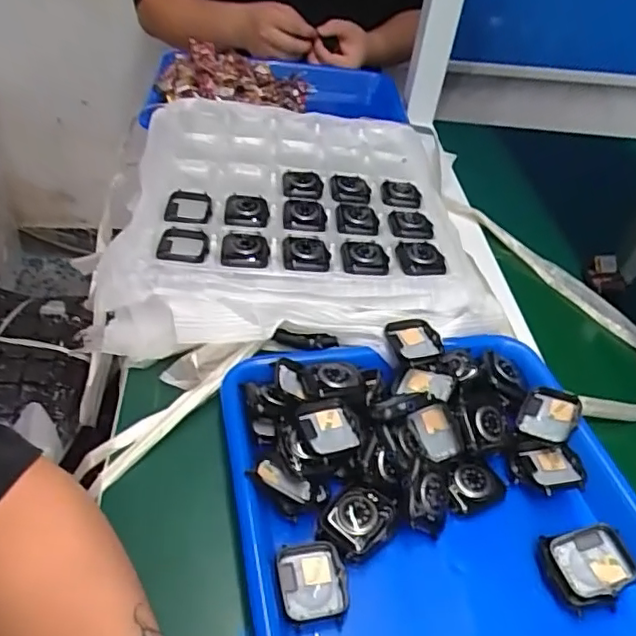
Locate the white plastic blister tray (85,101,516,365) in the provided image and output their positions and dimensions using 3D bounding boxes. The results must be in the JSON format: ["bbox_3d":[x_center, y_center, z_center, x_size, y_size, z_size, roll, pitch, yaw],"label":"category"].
[{"bbox_3d":[-0.019,-0.109,0.580,0.325,0.039,0.361,1,42,-7],"label":"white plastic blister tray"}]

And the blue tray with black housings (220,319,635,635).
[{"bbox_3d":[0.083,0.139,0.350,0.249,0.041,0.333,-4,43,-13],"label":"blue tray with black housings"}]

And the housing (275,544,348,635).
[{"bbox_3d":[-0.003,0.152,0.340,0.038,0.012,0.044,-1,43,-10],"label":"housing"}]

